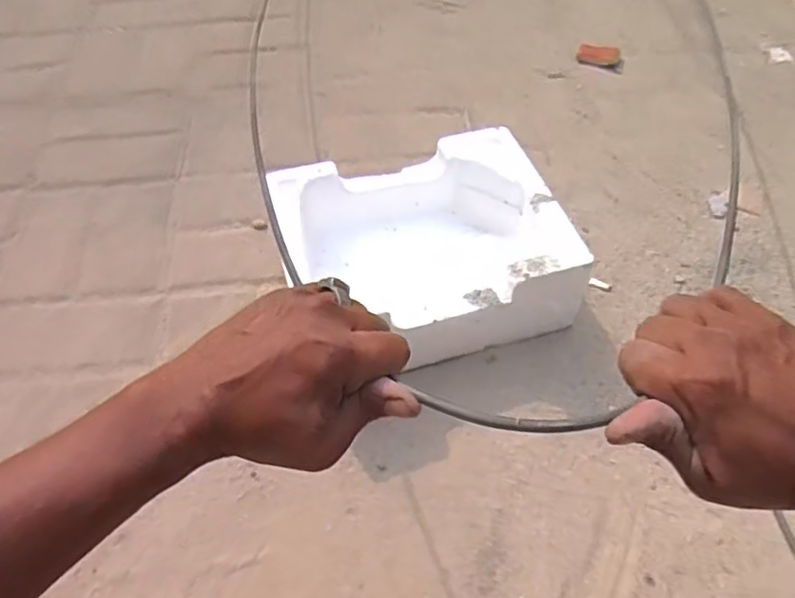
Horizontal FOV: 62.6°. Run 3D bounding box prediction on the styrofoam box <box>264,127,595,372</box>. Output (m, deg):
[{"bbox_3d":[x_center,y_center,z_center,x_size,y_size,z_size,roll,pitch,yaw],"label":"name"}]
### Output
[{"bbox_3d":[0.028,-0.054,0.764,0.313,0.111,0.251,-13,55,-7],"label":"styrofoam box"}]

